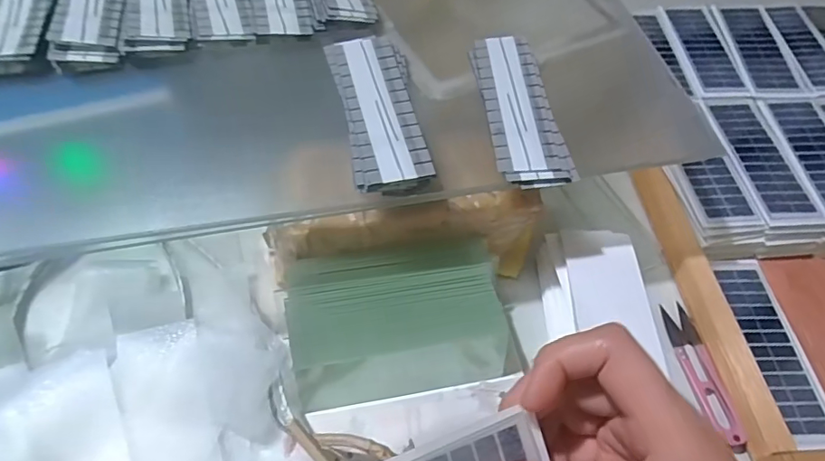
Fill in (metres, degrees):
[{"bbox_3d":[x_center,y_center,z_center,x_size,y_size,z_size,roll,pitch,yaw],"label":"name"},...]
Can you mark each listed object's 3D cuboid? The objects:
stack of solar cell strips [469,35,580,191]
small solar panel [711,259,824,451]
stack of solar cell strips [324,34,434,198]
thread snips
[{"bbox_3d":[0.069,-0.083,0.342,0.046,0.007,0.128,-8,59,-4],"label":"stack of solar cell strips"},{"bbox_3d":[0.272,0.085,0.385,0.045,0.006,0.146,-1,56,-6],"label":"small solar panel"},{"bbox_3d":[-0.021,-0.077,0.326,0.048,0.009,0.124,-11,60,-9],"label":"stack of solar cell strips"},{"bbox_3d":[0.205,0.101,0.364,0.023,0.013,0.102,-1,56,-6],"label":"thread snips"}]

